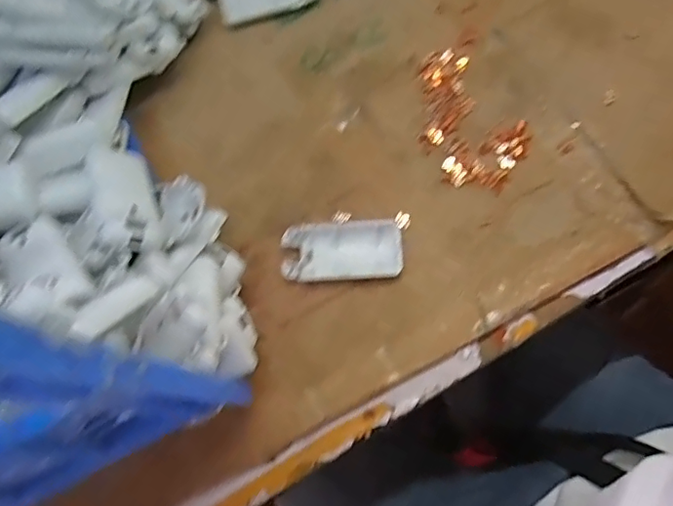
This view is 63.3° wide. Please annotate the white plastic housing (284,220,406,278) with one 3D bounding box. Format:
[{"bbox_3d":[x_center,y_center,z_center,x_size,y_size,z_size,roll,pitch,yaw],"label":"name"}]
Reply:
[{"bbox_3d":[0.005,-0.002,0.447,0.096,0.010,0.047,-2,69,5],"label":"white plastic housing"}]

